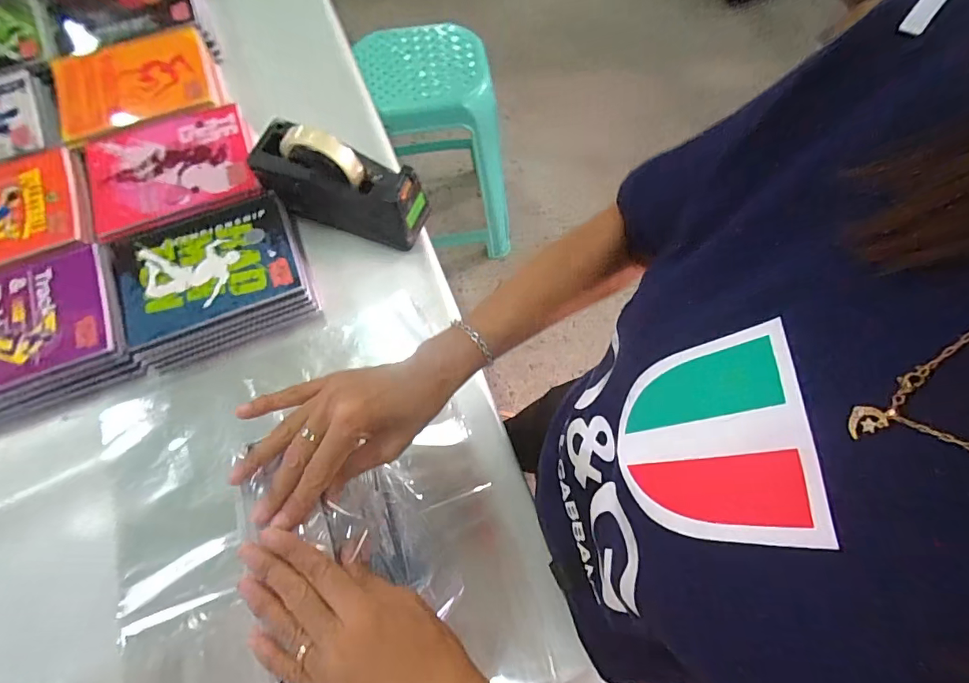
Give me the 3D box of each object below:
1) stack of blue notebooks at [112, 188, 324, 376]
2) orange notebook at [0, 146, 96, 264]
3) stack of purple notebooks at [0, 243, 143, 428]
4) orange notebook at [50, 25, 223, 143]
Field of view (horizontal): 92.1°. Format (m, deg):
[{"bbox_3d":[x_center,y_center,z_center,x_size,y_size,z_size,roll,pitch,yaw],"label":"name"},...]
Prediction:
[{"bbox_3d":[-0.326,-0.079,0.567,0.206,0.045,0.170,-21,71,-7],"label":"stack of blue notebooks"},{"bbox_3d":[-0.605,-0.157,0.577,0.208,0.013,0.152,-22,73,-10],"label":"orange notebook"},{"bbox_3d":[-0.524,-0.009,0.541,0.204,0.040,0.174,-22,73,-10],"label":"stack of purple notebooks"},{"bbox_3d":[-0.487,-0.370,0.647,0.203,0.020,0.146,-21,73,-9],"label":"orange notebook"}]

